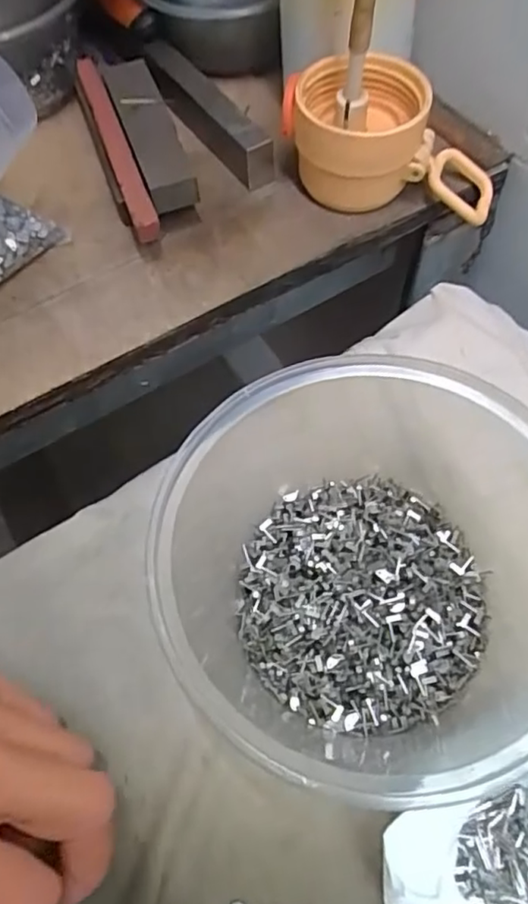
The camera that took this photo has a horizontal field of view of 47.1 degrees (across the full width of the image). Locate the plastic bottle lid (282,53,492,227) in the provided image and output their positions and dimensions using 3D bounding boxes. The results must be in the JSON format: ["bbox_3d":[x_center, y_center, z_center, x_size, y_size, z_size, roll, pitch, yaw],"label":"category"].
[{"bbox_3d":[0.064,-0.154,0.304,0.107,0.053,0.059,10,63,9],"label":"plastic bottle lid"}]

